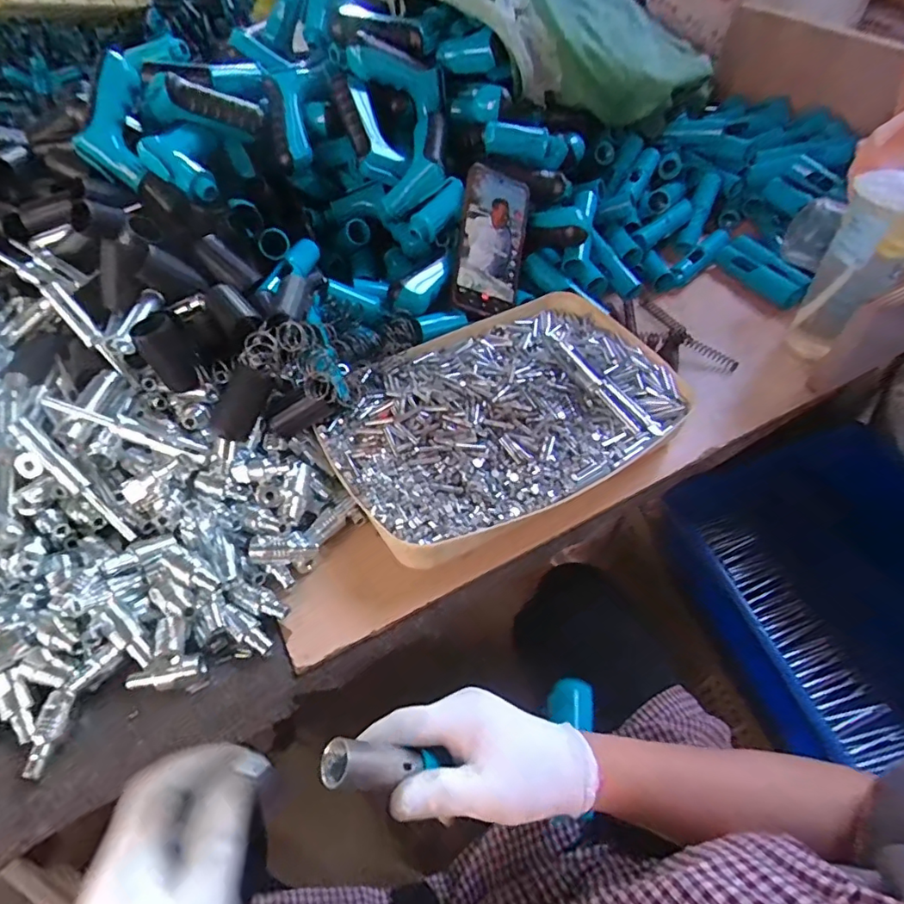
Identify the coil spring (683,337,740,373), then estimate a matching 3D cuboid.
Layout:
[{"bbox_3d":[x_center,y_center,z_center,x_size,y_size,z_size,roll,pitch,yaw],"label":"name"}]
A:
[{"bbox_3d":[0.303,-0.116,0.626,0.071,0.016,0.012,26,55,-7],"label":"coil spring"}]

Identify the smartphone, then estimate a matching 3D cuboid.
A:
[{"bbox_3d":[0.045,-0.238,0.606,0.082,0.014,0.168,10,85,-23],"label":"smartphone"}]

